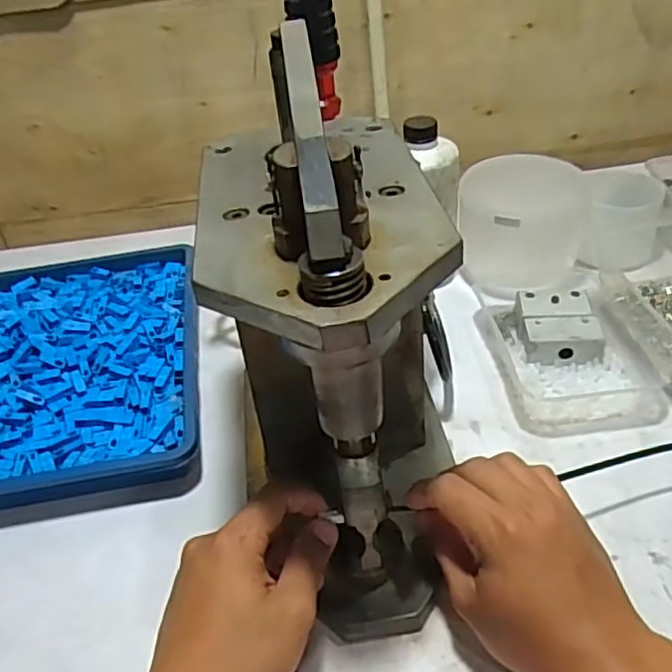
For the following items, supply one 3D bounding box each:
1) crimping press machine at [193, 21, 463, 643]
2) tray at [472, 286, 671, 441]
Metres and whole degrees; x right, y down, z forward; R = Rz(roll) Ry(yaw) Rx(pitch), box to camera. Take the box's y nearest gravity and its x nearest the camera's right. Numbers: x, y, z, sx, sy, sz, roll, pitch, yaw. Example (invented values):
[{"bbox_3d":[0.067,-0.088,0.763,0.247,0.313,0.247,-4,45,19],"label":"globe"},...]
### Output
[{"bbox_3d":[-0.003,-0.017,0.413,0.127,0.278,0.273,-8,39,-1],"label":"crimping press machine"},{"bbox_3d":[0.201,0.012,0.566,0.123,0.037,0.152,-6,37,1],"label":"tray"}]

